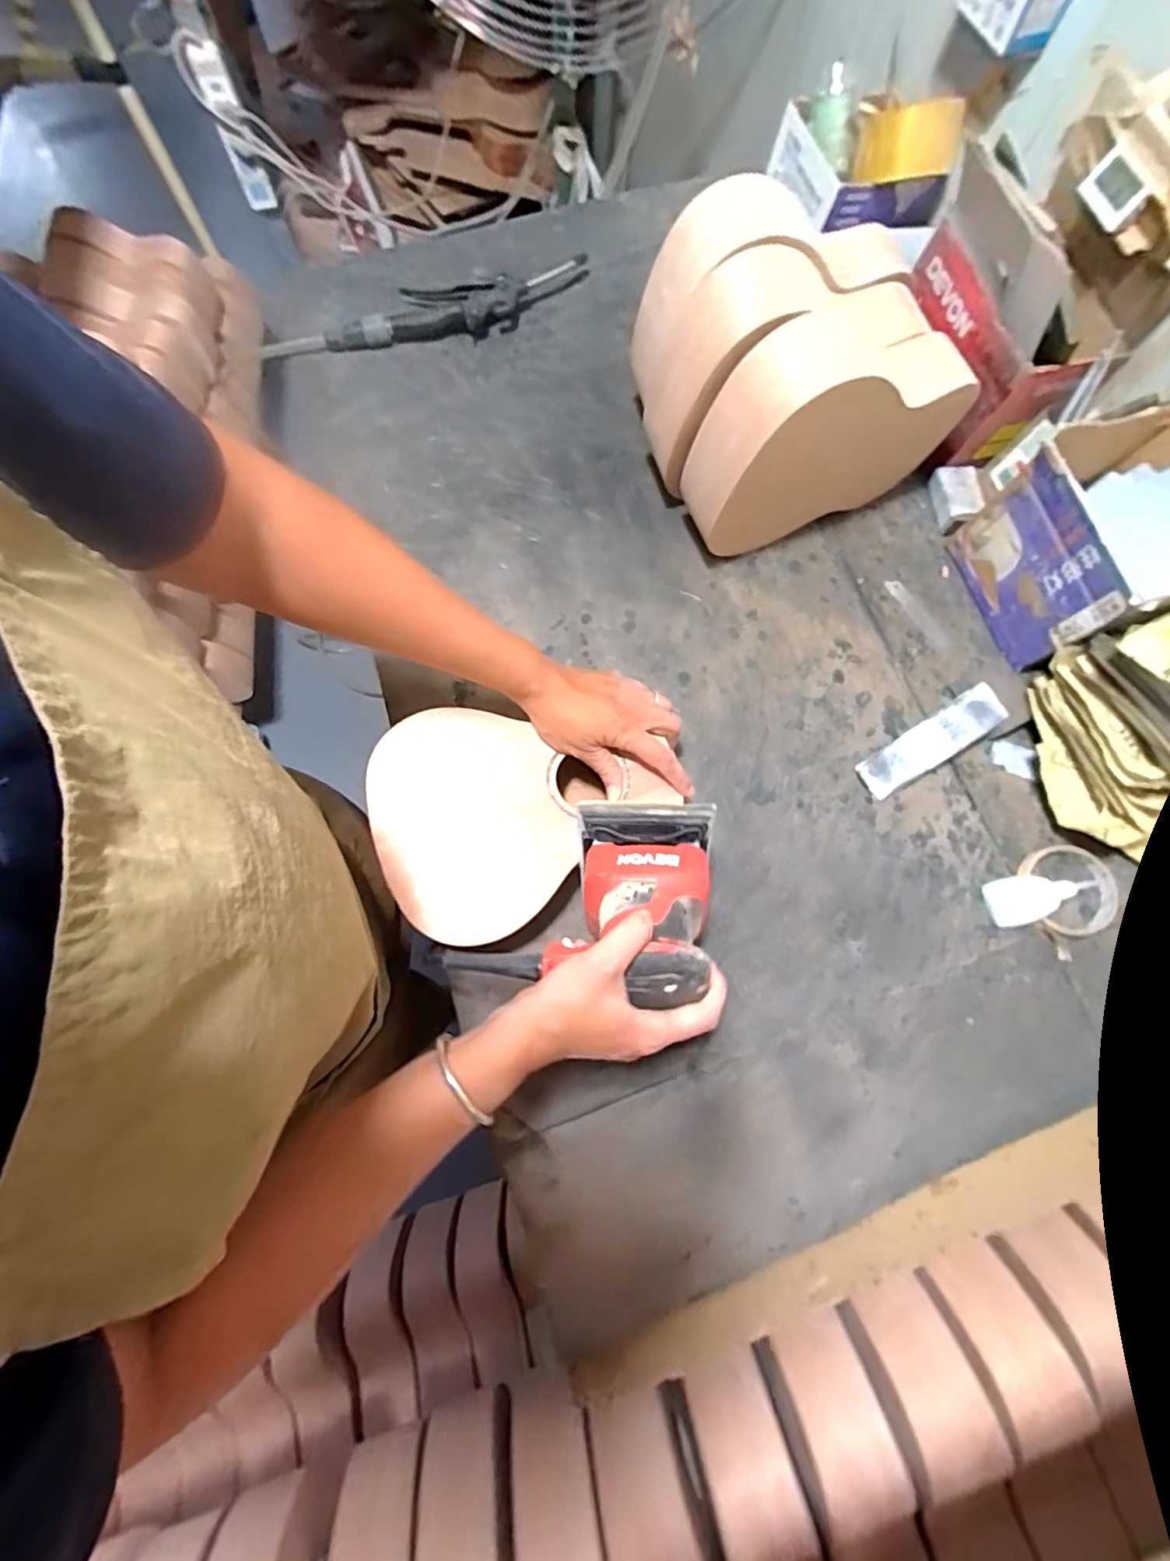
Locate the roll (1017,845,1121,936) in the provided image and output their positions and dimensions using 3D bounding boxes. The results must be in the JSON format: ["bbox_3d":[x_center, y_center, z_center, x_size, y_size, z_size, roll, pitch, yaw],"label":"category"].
[{"bbox_3d":[0.463,0.102,0.541,0.080,0.025,0.084,0,77,-2],"label":"roll"}]

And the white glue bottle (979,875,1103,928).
[{"bbox_3d":[0.430,0.107,0.538,0.092,0.029,0.041,-15,78,-5],"label":"white glue bottle"}]

